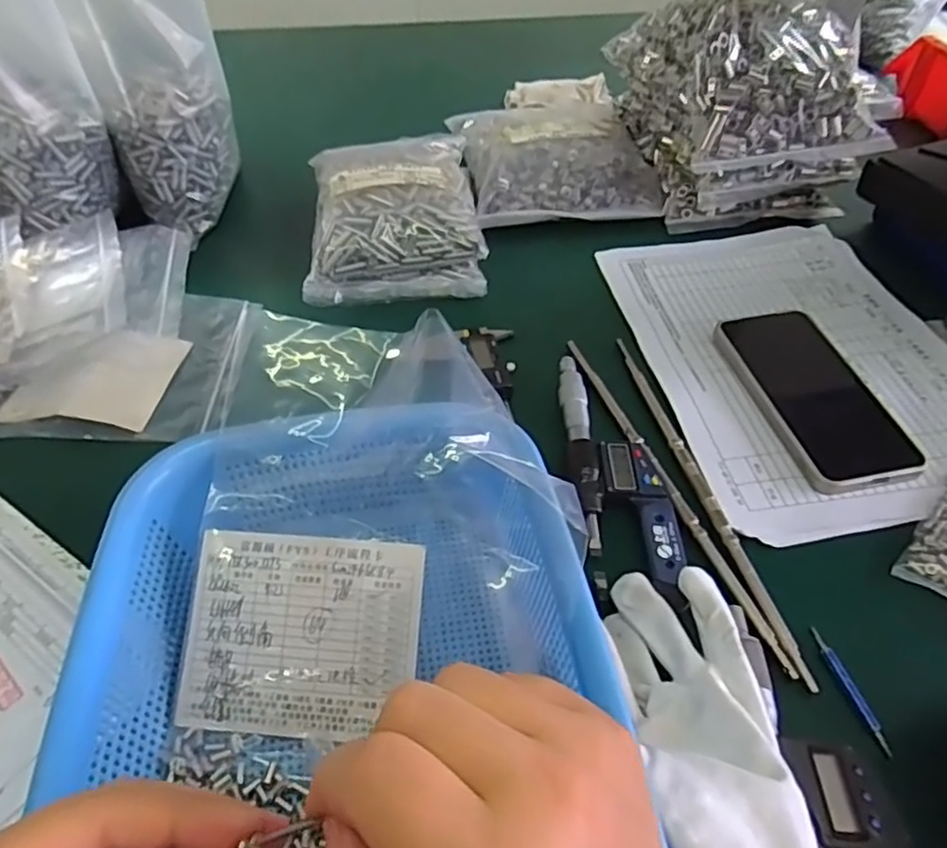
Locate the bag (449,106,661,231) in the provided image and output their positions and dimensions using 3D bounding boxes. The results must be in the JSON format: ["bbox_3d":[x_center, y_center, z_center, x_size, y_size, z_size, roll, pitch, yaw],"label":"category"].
[{"bbox_3d":[0.078,-0.264,0.632,0.172,0.036,0.191,-6,45,-7],"label":"bag"}]

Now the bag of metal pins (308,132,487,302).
[{"bbox_3d":[-0.067,-0.184,0.558,0.140,0.061,0.178,-3,46,-4],"label":"bag of metal pins"}]

